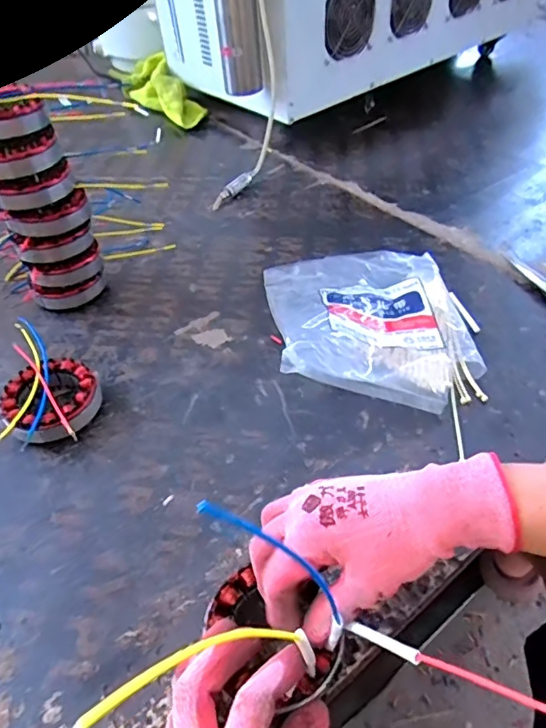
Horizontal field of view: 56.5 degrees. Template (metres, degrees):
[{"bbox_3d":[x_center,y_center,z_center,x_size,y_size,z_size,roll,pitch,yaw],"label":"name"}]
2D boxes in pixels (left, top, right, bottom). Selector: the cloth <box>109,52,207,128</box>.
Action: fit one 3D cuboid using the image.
[{"bbox_3d":[-0.236,-0.564,1.048,0.088,0.074,0.300,-25,50,-21],"label":"cloth"}]

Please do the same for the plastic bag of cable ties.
[{"bbox_3d":[0.102,-0.062,0.537,0.198,0.067,0.253,-4,46,-2],"label":"plastic bag of cable ties"}]

